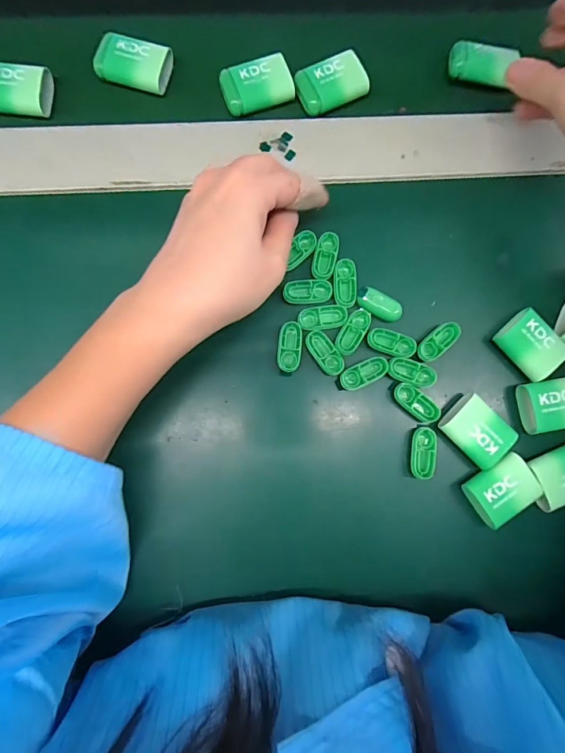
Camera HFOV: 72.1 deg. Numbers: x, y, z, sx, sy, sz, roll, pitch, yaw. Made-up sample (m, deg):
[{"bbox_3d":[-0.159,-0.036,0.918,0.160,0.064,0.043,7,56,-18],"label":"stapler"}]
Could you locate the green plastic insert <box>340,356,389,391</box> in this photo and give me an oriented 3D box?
[{"bbox_3d":[0.057,-0.002,0.269,0.034,0.008,0.015,-27,83,-7],"label":"green plastic insert"}]

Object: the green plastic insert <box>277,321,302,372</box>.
[{"bbox_3d":[0.005,-0.021,0.268,0.016,0.004,0.034,6,81,-2],"label":"green plastic insert"}]

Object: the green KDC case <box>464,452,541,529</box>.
[{"bbox_3d":[0.148,0.077,0.264,0.045,0.015,0.034,-31,84,-7],"label":"green KDC case"}]

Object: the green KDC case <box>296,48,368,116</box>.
[{"bbox_3d":[0.037,-0.221,0.292,0.050,0.011,0.033,-26,83,-7],"label":"green KDC case"}]

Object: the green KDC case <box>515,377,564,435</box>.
[{"bbox_3d":[0.191,0.019,0.271,0.042,0.015,0.034,-9,81,-4],"label":"green KDC case"}]

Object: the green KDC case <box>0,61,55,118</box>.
[{"bbox_3d":[-0.195,-0.206,0.280,0.048,0.017,0.034,2,81,-3],"label":"green KDC case"}]

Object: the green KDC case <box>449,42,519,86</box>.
[{"bbox_3d":[0.153,-0.241,0.297,0.048,0.009,0.030,17,83,0],"label":"green KDC case"}]

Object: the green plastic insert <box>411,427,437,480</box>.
[{"bbox_3d":[0.097,0.052,0.265,0.015,0.006,0.034,6,81,-2],"label":"green plastic insert"}]

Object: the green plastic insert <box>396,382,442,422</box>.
[{"bbox_3d":[0.093,0.018,0.268,0.034,0.006,0.016,43,81,4],"label":"green plastic insert"}]

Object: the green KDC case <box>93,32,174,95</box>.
[{"bbox_3d":[-0.110,-0.231,0.286,0.049,0.013,0.033,14,80,-1],"label":"green KDC case"}]

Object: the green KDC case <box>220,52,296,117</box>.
[{"bbox_3d":[-0.019,-0.217,0.288,0.051,0.010,0.035,-19,82,-6],"label":"green KDC case"}]

